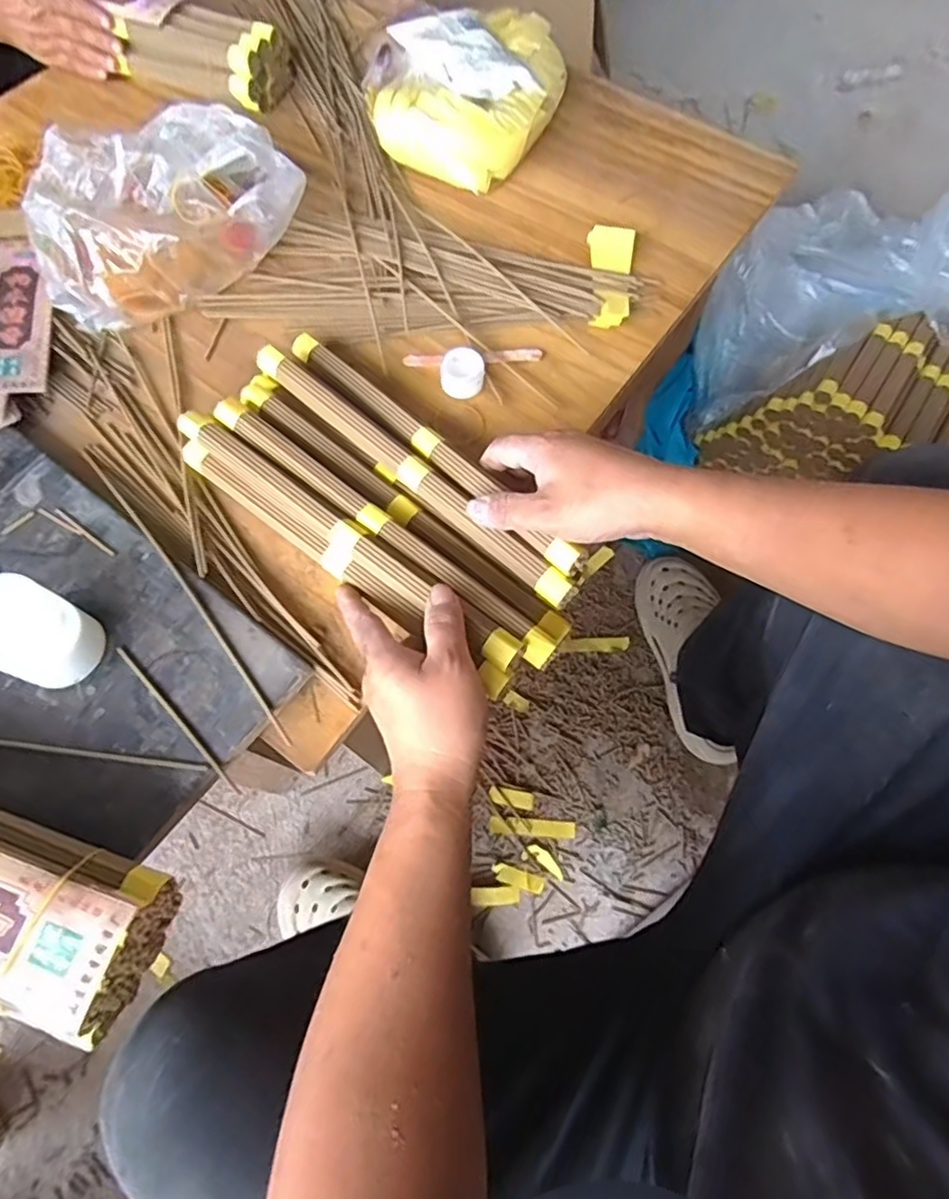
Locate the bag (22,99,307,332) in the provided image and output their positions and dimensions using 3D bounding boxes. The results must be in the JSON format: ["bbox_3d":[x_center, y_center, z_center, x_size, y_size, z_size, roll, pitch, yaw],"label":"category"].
[{"bbox_3d":[-0.282,-0.356,0.559,0.237,0.072,0.165,-27,70,-12],"label":"bag"}]

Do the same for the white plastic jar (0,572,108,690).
[{"bbox_3d":[-0.277,0.023,0.390,0.052,0.074,0.055,26,69,10],"label":"white plastic jar"}]

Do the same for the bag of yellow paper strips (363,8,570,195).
[{"bbox_3d":[-0.008,-0.530,0.638,0.186,0.071,0.198,16,67,6],"label":"bag of yellow paper strips"}]

